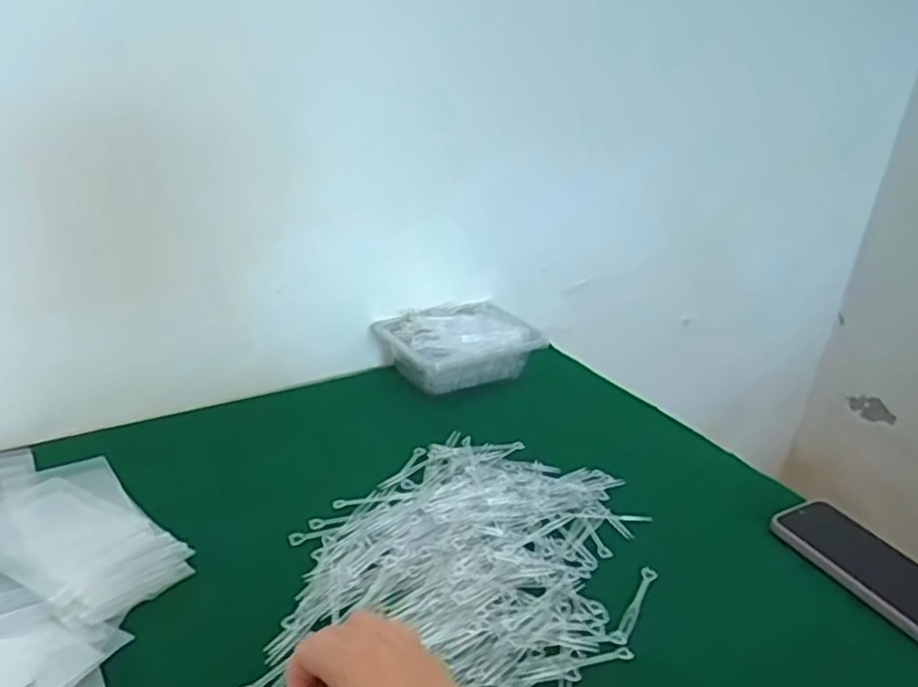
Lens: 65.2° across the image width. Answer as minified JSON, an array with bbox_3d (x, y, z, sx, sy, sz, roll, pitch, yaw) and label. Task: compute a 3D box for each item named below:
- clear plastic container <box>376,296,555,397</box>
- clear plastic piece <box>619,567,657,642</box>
[{"bbox_3d":[0.002,-0.002,0.857,0.176,0.049,0.123,-11,32,-29],"label":"clear plastic container"},{"bbox_3d":[0.140,0.201,0.560,0.012,0.007,0.084,17,30,21],"label":"clear plastic piece"}]

